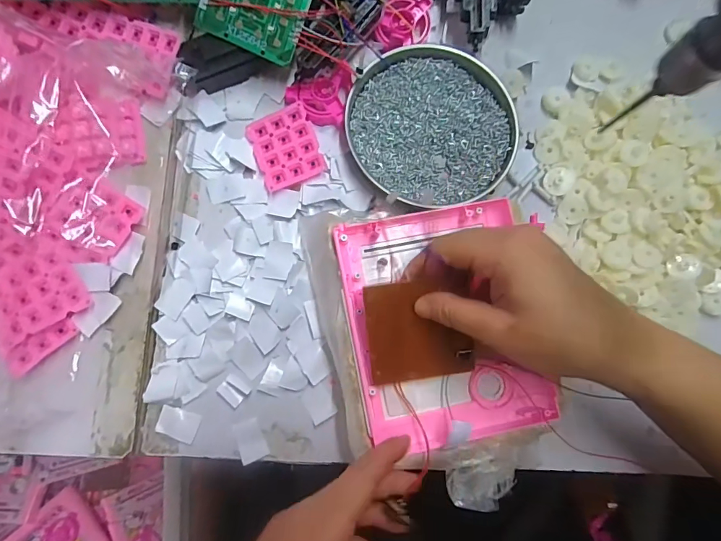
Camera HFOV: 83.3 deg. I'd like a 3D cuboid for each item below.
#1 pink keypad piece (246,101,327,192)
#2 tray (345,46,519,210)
[{"bbox_3d":[-0.059,-0.099,0.326,0.050,0.011,0.058,-20,86,-6],"label":"pink keypad piece"},{"bbox_3d":[0.057,-0.118,0.330,0.131,0.017,0.131,-10,85,-5],"label":"tray"}]

